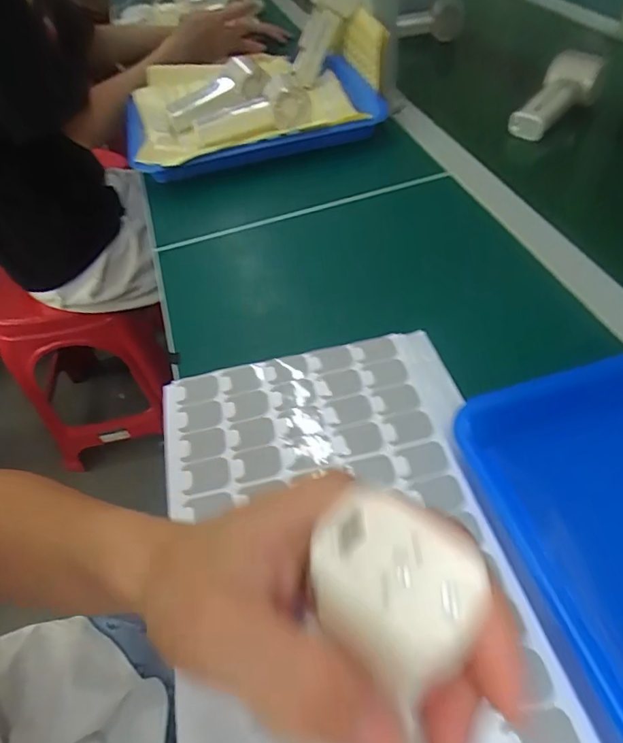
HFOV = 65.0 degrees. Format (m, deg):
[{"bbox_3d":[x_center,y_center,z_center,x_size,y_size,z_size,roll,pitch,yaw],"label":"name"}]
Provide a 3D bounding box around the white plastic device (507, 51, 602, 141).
[{"bbox_3d":[0.312,-0.346,0.616,0.057,0.056,0.150,30,60,26],"label":"white plastic device"}]

